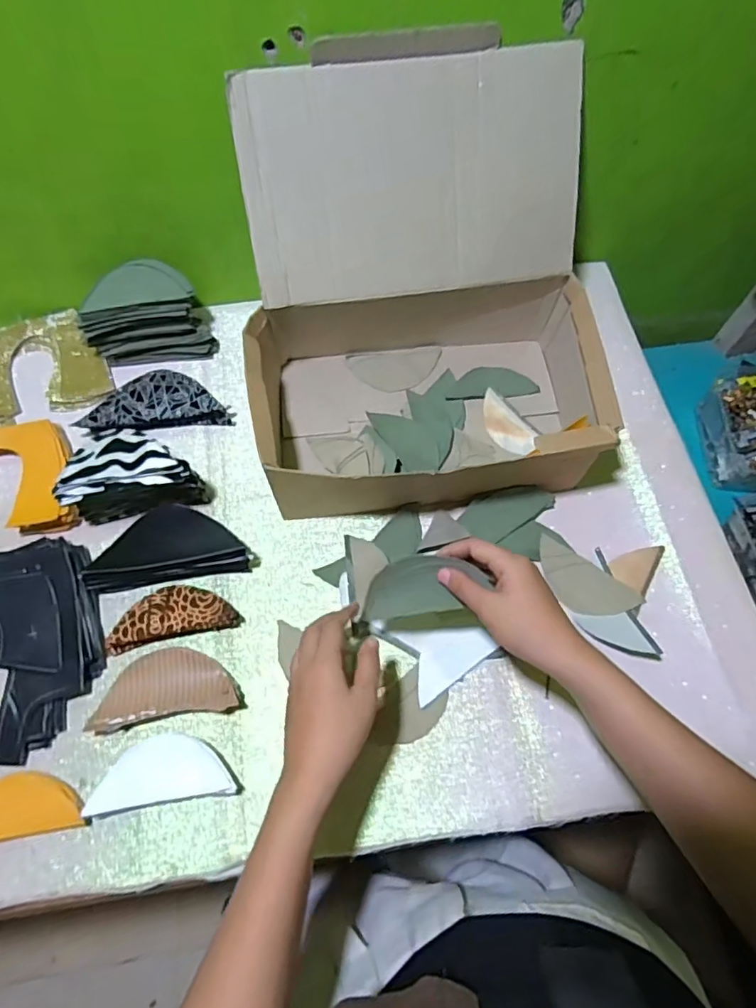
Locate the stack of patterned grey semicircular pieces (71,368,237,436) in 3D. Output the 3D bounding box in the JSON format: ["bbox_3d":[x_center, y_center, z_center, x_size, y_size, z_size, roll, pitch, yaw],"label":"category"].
[{"bbox_3d":[-0.246,-0.116,0.608,0.152,0.022,0.075,-11,68,-5],"label":"stack of patterned grey semicircular pieces"}]

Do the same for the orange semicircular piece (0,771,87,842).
[{"bbox_3d":[-0.295,0.248,0.449,0.106,0.010,0.048,-9,68,-4],"label":"orange semicircular piece"}]

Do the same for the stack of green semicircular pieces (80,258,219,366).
[{"bbox_3d":[-0.266,-0.219,0.623,0.133,0.072,0.083,-13,68,-6],"label":"stack of green semicircular pieces"}]

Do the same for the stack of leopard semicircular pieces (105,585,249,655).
[{"bbox_3d":[-0.195,0.105,0.517,0.119,0.023,0.048,-12,68,-5],"label":"stack of leopard semicircular pieces"}]

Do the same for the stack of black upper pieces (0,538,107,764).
[{"bbox_3d":[-0.362,0.134,0.490,0.206,0.033,0.189,-11,68,-5],"label":"stack of black upper pieces"}]

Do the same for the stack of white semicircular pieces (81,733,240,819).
[{"bbox_3d":[-0.178,0.222,0.457,0.112,0.021,0.052,-8,67,-4],"label":"stack of white semicircular pieces"}]

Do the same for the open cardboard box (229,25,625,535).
[{"bbox_3d":[0.043,-0.194,0.522,0.338,0.239,0.324,-6,67,-3],"label":"open cardboard box"}]

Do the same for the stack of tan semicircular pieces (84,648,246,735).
[{"bbox_3d":[-0.186,0.162,0.487,0.116,0.027,0.060,-9,68,-4],"label":"stack of tan semicircular pieces"}]

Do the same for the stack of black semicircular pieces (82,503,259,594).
[{"bbox_3d":[-0.199,0.040,0.530,0.143,0.041,0.071,-8,68,-4],"label":"stack of black semicircular pieces"}]

